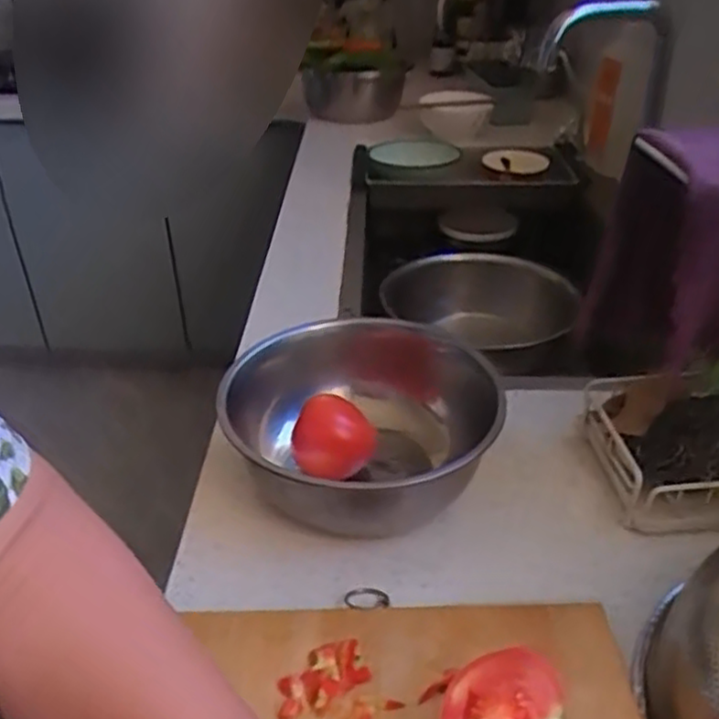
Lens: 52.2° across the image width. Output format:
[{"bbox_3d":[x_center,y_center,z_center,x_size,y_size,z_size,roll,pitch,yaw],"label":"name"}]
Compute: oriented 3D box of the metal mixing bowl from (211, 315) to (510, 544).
[{"bbox_3d":[0.002,0.058,0.593,0.209,0.107,0.209,0,34,0],"label":"metal mixing bowl"}]

